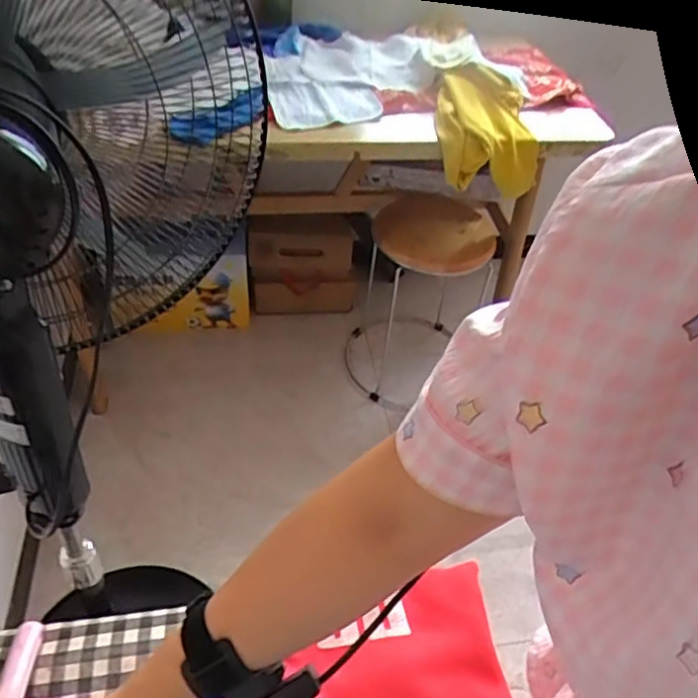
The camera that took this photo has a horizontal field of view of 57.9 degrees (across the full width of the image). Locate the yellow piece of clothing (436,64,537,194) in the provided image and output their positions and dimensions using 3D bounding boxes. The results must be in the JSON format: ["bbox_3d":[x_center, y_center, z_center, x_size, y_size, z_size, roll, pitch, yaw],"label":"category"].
[{"bbox_3d":[0.259,-0.409,1.187,0.207,0.146,0.238,6,45,0],"label":"yellow piece of clothing"}]

